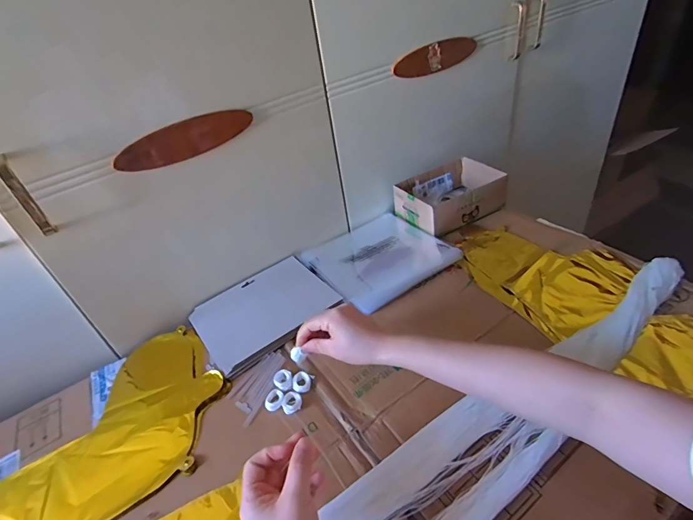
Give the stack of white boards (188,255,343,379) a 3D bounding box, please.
[{"bbox_3d":[-0.133,0.075,0.632,0.205,0.015,0.163,-31,45,-26],"label":"stack of white boards"}]

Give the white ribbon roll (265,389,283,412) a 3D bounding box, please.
[{"bbox_3d":[-0.090,0.177,0.493,0.023,0.006,0.027,25,49,33],"label":"white ribbon roll"}]

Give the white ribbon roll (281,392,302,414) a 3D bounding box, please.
[{"bbox_3d":[-0.068,0.178,0.489,0.025,0.005,0.027,-4,39,3],"label":"white ribbon roll"}]

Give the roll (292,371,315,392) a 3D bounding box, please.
[{"bbox_3d":[-0.057,0.160,0.511,0.025,0.008,0.028,7,41,16],"label":"roll"}]

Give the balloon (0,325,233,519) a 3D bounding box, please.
[{"bbox_3d":[-0.348,0.245,0.475,0.403,0.025,0.229,-31,45,-27],"label":"balloon"}]

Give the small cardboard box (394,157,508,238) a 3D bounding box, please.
[{"bbox_3d":[0.202,-0.128,0.770,0.184,0.063,0.137,-23,42,-18],"label":"small cardboard box"}]

